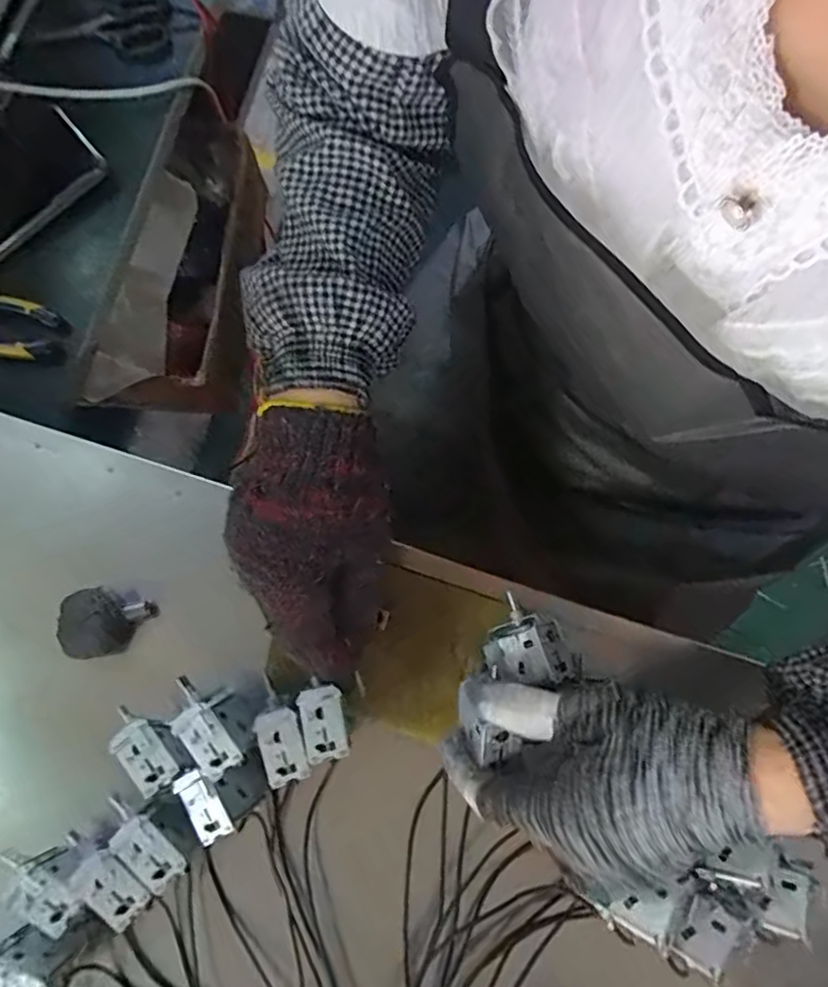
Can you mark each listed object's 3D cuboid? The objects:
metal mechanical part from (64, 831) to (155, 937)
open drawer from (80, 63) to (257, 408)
[{"bbox_3d":[-0.166,0.204,0.340,0.029,0.025,0.056,-43,81,-7],"label":"metal mechanical part"},{"bbox_3d":[-0.204,-0.212,0.596,0.109,0.106,0.296,14,91,4],"label":"open drawer"}]

